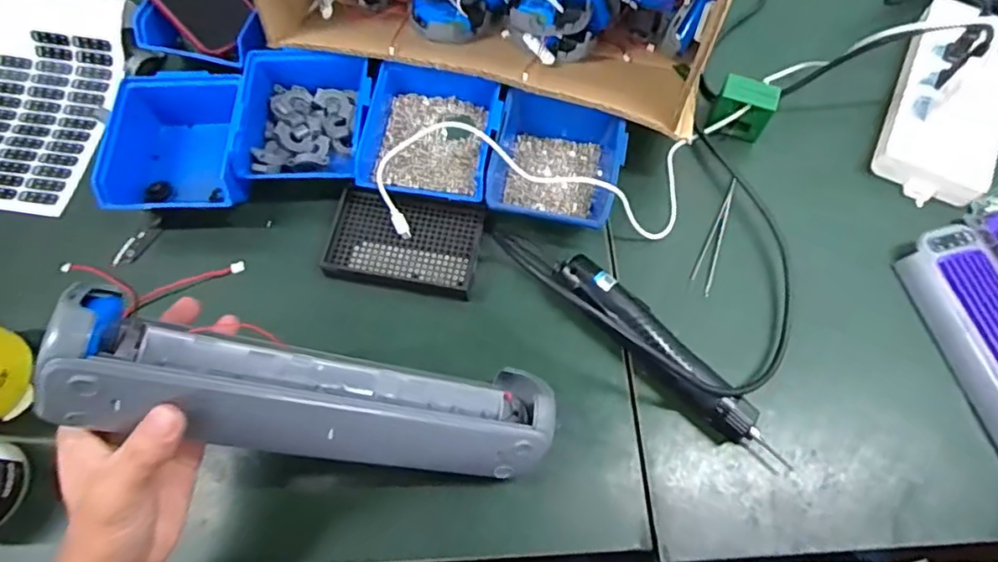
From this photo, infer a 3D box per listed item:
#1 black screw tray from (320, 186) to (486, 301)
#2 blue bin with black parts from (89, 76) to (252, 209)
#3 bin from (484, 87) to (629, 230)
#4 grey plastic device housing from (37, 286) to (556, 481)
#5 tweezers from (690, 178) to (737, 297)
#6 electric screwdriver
[{"bbox_3d":[-0.086,-0.036,0.549,0.135,0.028,0.086,9,67,4],"label":"black screw tray"},{"bbox_3d":[-0.300,-0.134,0.592,0.123,0.092,0.156,-2,72,1],"label":"blue bin with black parts"},{"bbox_3d":[0.055,-0.112,0.563,0.116,0.061,0.133,10,69,5],"label":"bin"},{"bbox_3d":[-0.109,0.076,0.395,0.306,0.067,0.077,15,71,-24],"label":"grey plastic device housing"},{"bbox_3d":[0.202,-0.047,0.561,0.018,0.004,0.127,18,68,8],"label":"tweezers"},{"bbox_3d":[0.142,0.063,0.501,0.044,0.040,0.235,-41,73,-14],"label":"electric screwdriver"}]

